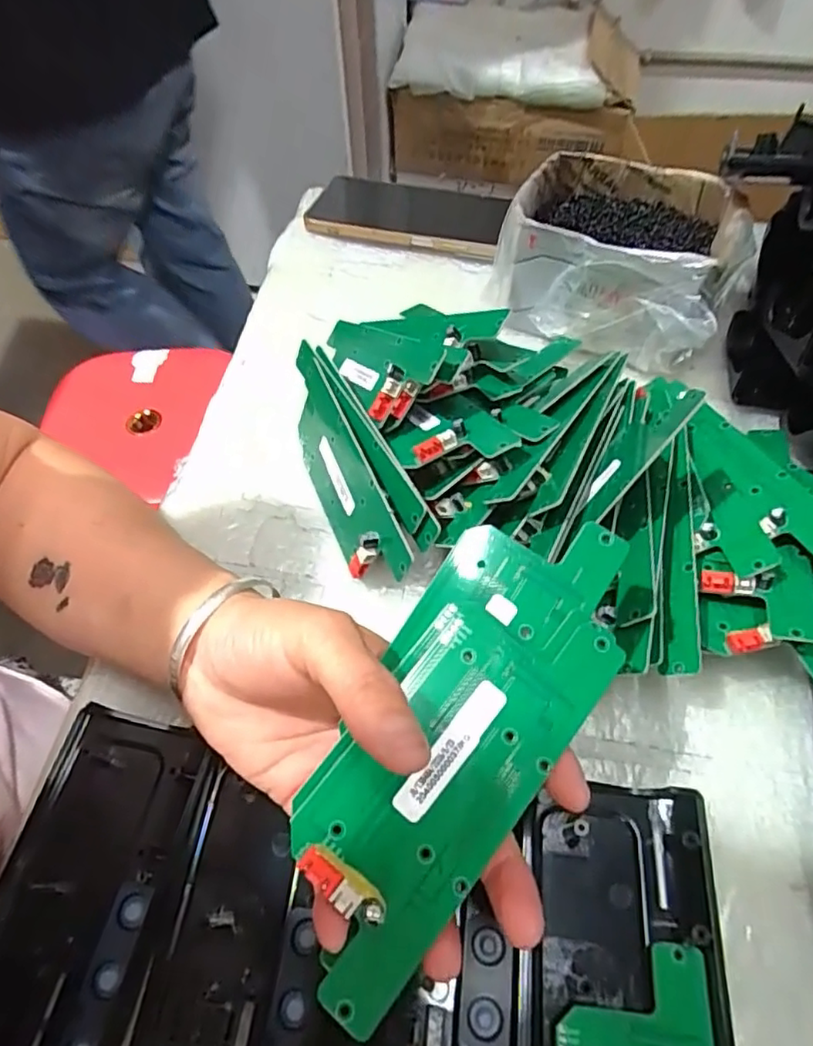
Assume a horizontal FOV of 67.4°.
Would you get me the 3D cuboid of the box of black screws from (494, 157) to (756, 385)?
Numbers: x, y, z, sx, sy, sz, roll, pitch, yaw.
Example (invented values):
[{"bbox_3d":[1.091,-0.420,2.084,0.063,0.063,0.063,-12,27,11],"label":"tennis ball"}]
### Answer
[{"bbox_3d":[0.135,-0.166,0.391,0.139,0.073,0.105,23,61,14],"label":"box of black screws"}]

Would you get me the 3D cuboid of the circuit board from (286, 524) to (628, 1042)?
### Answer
[{"bbox_3d":[0.018,0.067,0.200,0.066,0.012,0.165,28,69,16],"label":"circuit board"}]

